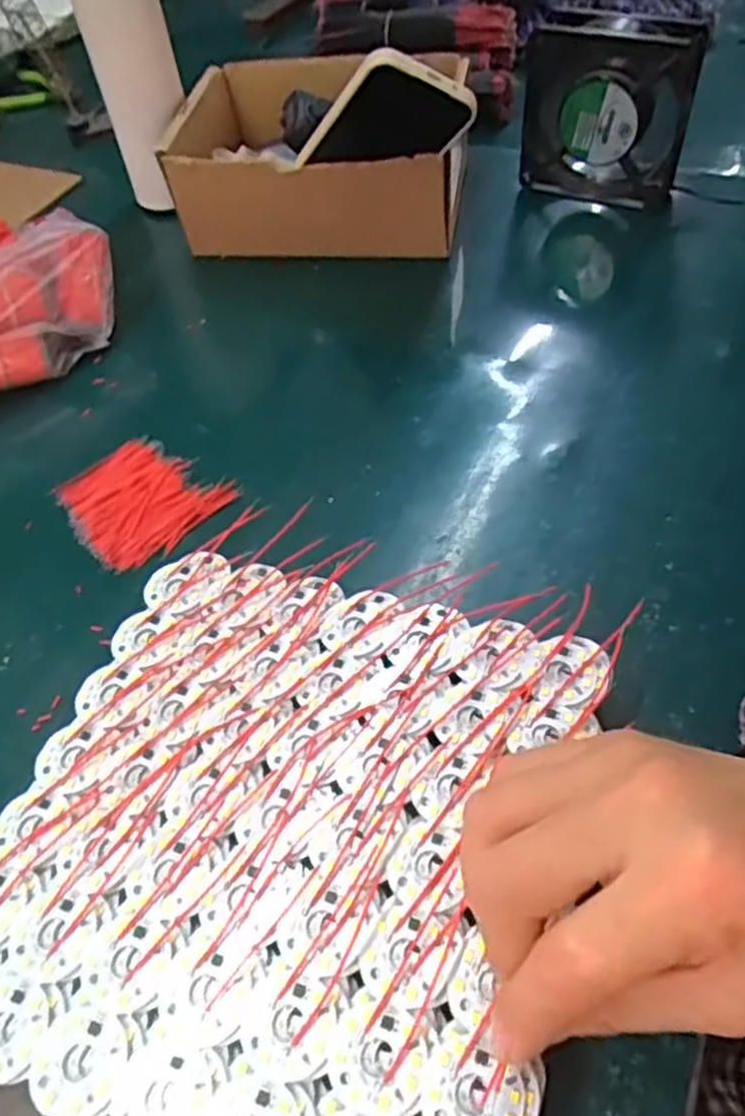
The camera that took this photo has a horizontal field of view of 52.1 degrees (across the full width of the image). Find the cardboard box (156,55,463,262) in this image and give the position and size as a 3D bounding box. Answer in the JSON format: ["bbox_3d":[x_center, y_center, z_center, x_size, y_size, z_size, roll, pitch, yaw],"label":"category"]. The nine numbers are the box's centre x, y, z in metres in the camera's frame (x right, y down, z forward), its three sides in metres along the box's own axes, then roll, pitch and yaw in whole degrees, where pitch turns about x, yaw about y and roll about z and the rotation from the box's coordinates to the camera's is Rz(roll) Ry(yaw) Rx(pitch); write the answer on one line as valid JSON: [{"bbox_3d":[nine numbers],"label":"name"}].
[{"bbox_3d":[-0.036,-0.313,0.615,0.224,0.105,0.188,4,51,9],"label":"cardboard box"}]

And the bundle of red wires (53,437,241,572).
[{"bbox_3d":[-0.144,-0.035,0.464,0.091,0.008,0.083,32,60,27],"label":"bundle of red wires"}]

